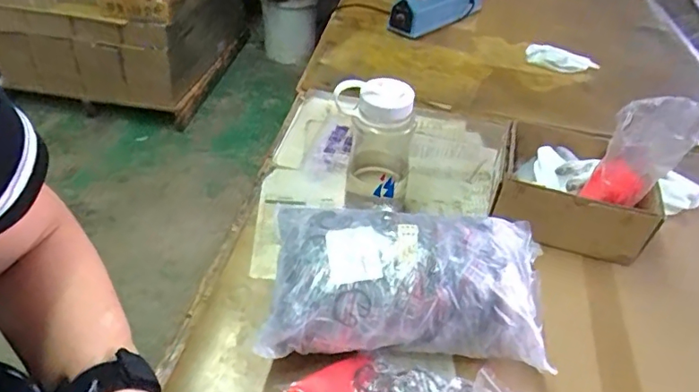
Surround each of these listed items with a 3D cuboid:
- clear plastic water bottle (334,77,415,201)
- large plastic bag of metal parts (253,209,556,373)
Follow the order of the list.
[{"bbox_3d":[0.032,-0.076,0.675,0.098,0.164,0.078,12,42,7],"label":"clear plastic water bottle"},{"bbox_3d":[0.067,0.096,0.569,0.307,0.114,0.188,5,41,-1],"label":"large plastic bag of metal parts"}]

